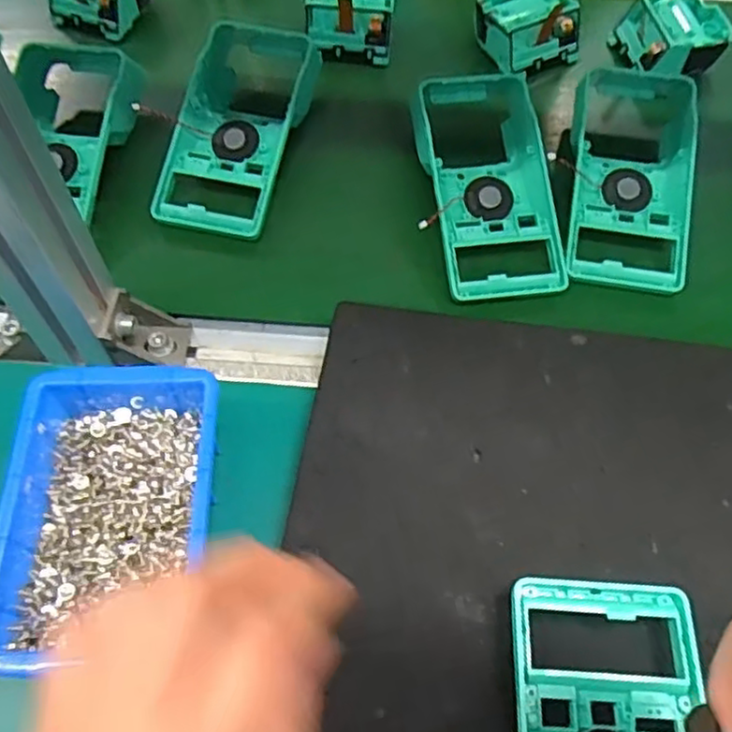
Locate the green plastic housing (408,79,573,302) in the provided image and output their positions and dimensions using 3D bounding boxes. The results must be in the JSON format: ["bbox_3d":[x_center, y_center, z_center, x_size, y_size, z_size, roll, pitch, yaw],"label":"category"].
[{"bbox_3d":[0.084,-0.142,0.486,0.095,0.046,0.201,-7,61,-7],"label":"green plastic housing"}]

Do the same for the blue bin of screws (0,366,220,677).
[{"bbox_3d":[-0.128,0.077,0.347,0.101,0.057,0.148,-1,60,-3],"label":"blue bin of screws"}]

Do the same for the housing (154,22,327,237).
[{"bbox_3d":[-0.094,-0.186,0.507,0.090,0.047,0.194,11,60,4],"label":"housing"}]

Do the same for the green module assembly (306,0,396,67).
[{"bbox_3d":[-0.012,-0.299,0.570,0.073,0.042,0.084,0,60,-2],"label":"green module assembly"}]

